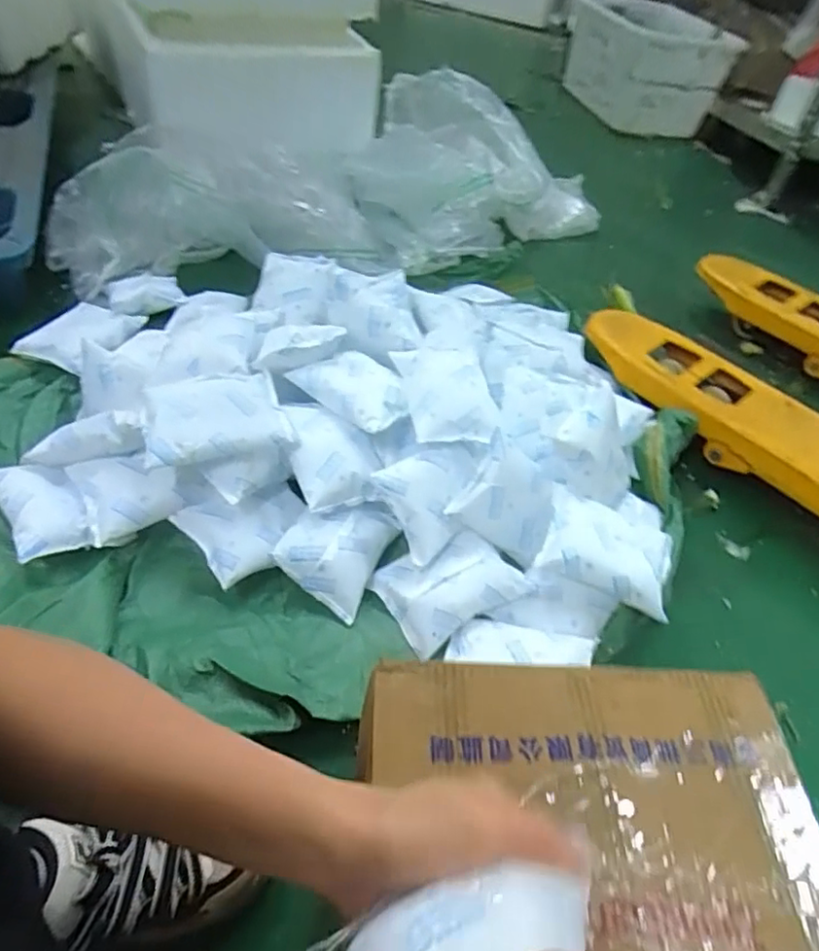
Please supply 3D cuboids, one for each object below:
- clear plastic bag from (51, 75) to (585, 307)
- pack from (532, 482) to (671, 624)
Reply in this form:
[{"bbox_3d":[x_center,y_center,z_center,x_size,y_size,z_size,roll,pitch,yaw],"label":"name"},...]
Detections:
[{"bbox_3d":[-0.060,-0.607,1.221,1.236,0.245,0.421,-25,56,-29],"label":"clear plastic bag"},{"bbox_3d":[0.230,0.084,0.685,0.150,0.051,0.114,19,47,9],"label":"pack"}]

